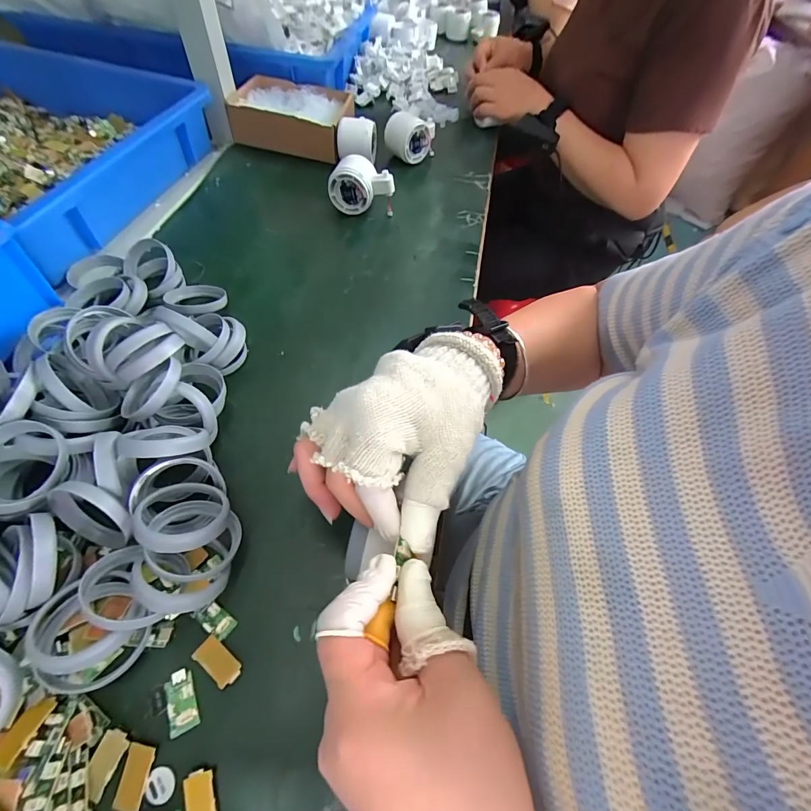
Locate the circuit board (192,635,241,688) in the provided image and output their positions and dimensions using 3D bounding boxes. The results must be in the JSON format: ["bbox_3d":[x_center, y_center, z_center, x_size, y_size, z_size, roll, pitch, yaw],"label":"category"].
[{"bbox_3d":[-0.122,0.168,0.249,0.032,0.004,0.016,34,62,16],"label":"circuit board"}]

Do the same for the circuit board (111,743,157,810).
[{"bbox_3d":[-0.154,0.212,0.216,0.015,0.004,0.031,9,75,1],"label":"circuit board"}]

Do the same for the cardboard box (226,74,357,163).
[{"bbox_3d":[-0.175,-0.451,0.595,0.171,0.052,0.141,12,58,3],"label":"cardboard box"}]

